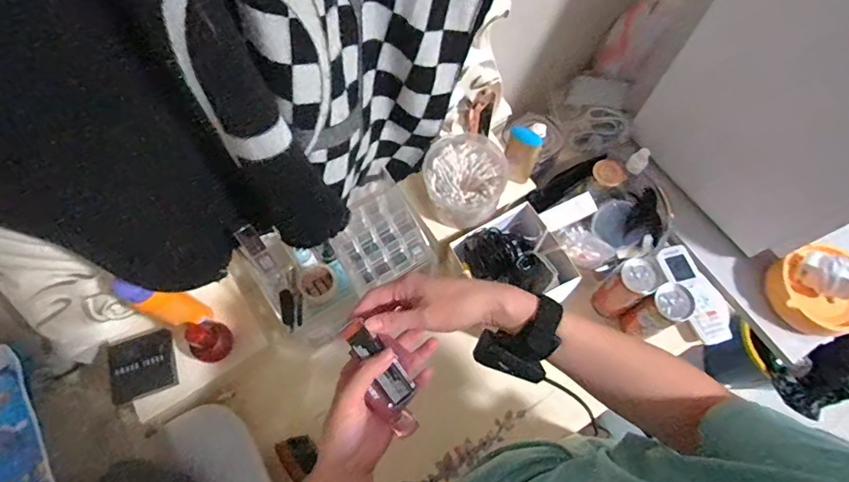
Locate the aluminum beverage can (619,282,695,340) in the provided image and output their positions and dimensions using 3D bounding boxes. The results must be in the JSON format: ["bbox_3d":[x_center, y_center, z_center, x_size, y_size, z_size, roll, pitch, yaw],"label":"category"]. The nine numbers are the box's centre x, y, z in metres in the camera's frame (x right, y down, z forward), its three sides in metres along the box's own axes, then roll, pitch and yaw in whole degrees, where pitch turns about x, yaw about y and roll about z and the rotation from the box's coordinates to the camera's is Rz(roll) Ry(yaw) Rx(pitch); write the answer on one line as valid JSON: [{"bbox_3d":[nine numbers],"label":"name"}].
[{"bbox_3d":[0.325,0.107,0.687,0.047,0.135,0.050,1,64,-2],"label":"aluminum beverage can"}]

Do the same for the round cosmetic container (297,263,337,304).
[{"bbox_3d":[-0.144,0.058,0.645,0.049,0.029,0.049,5,78,-26],"label":"round cosmetic container"}]

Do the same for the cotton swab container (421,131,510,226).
[{"bbox_3d":[0.056,-0.092,0.693,0.118,0.065,0.115,1,64,-2],"label":"cotton swab container"}]

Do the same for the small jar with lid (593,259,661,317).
[{"bbox_3d":[0.287,0.075,0.703,0.043,0.133,0.047,-31,69,-16],"label":"small jar with lid"}]

